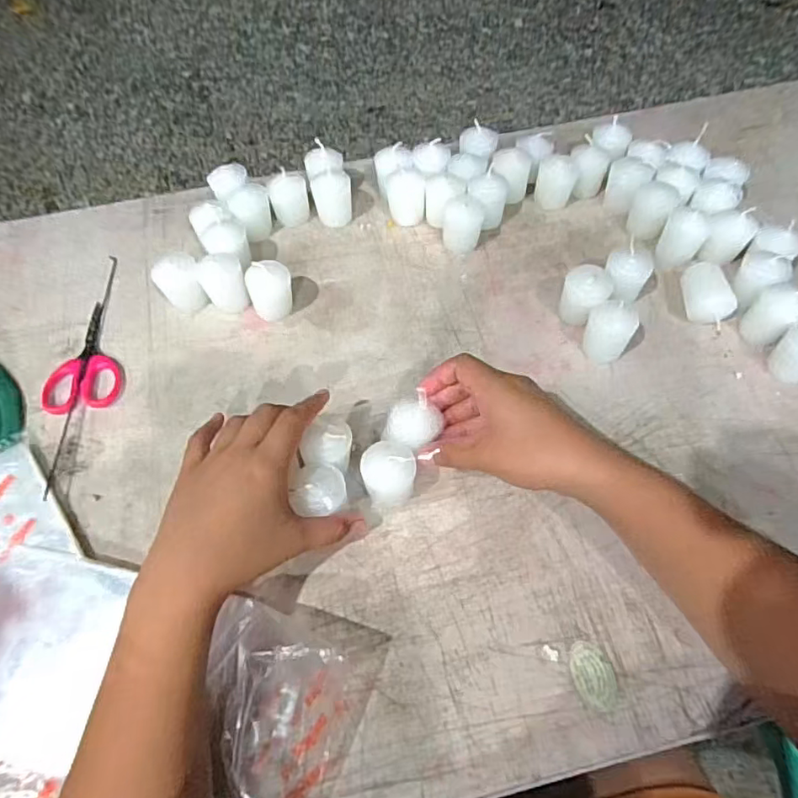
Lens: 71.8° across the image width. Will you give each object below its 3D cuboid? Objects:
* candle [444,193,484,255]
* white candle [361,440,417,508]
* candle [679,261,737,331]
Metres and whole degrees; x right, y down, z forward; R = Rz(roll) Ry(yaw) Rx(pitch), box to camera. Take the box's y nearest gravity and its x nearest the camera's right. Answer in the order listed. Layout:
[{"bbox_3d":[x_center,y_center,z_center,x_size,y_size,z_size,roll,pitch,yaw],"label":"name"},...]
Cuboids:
[{"bbox_3d":[0.061,-0.169,0.525,0.036,0.052,0.037,3,60,2],"label":"candle"},{"bbox_3d":[-0.006,0.054,0.391,0.036,0.050,0.039,0,60,0],"label":"white candle"},{"bbox_3d":[0.270,-0.093,0.483,0.033,0.031,0.054,0,60,0],"label":"candle"}]

